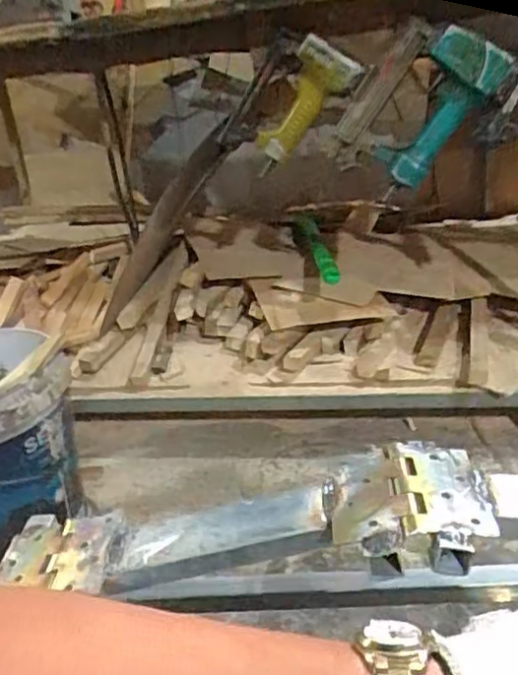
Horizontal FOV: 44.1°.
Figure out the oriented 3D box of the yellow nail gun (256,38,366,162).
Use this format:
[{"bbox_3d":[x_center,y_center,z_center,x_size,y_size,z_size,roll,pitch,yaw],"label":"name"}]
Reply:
[{"bbox_3d":[0.062,-0.333,0.898,0.072,0.197,0.080,-30,75,-41],"label":"yellow nail gun"}]

